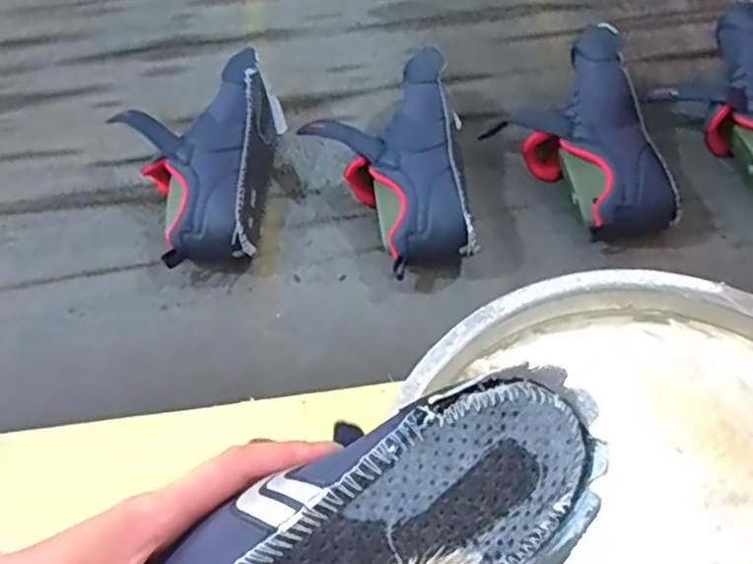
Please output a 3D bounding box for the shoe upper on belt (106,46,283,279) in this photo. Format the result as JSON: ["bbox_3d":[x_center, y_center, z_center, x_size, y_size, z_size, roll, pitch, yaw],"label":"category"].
[{"bbox_3d":[-0.169,-0.118,0.650,0.126,0.083,0.213,0,58,2],"label":"shoe upper on belt"}]

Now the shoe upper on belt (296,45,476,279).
[{"bbox_3d":[0.008,-0.116,0.646,0.143,0.078,0.233,-4,58,-1],"label":"shoe upper on belt"}]

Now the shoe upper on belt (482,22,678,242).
[{"bbox_3d":[0.188,-0.142,0.657,0.132,0.075,0.225,-7,58,-3],"label":"shoe upper on belt"}]

